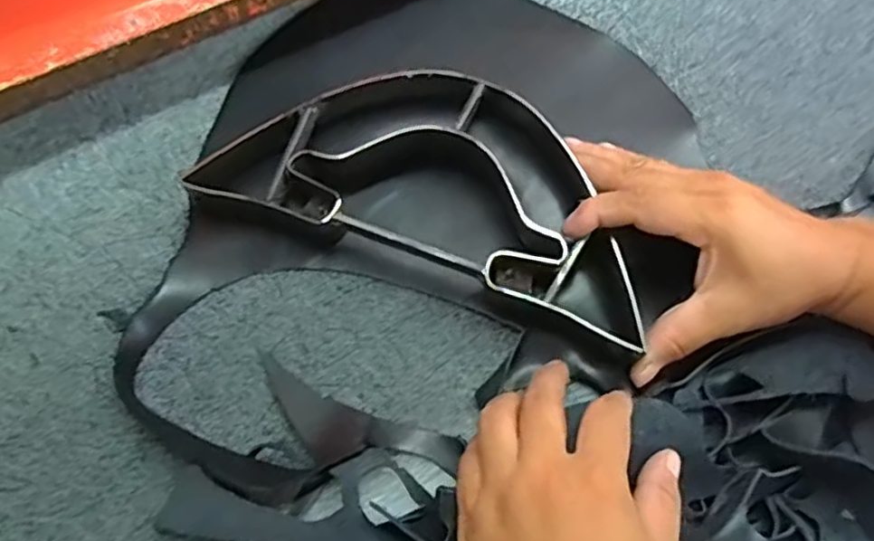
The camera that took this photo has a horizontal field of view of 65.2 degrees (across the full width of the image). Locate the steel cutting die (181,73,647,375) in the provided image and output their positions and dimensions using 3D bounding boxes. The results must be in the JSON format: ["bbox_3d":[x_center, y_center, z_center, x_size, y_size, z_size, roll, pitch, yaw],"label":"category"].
[{"bbox_3d":[0.001,-0.049,0.397,0.262,0.049,0.126,20,70,7],"label":"steel cutting die"}]

